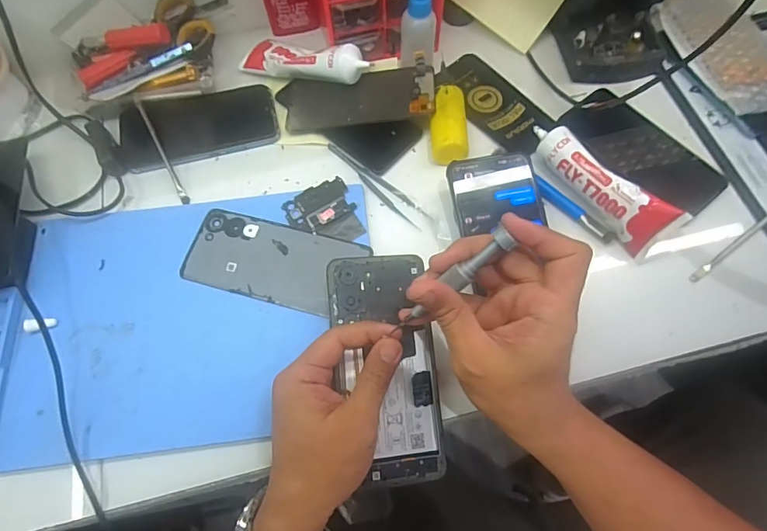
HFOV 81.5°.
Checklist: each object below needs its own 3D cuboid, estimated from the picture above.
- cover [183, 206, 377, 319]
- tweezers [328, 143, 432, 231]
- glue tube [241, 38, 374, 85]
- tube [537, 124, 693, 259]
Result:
[{"bbox_3d":[-0.102,-0.004,0.404,0.154,0.005,0.074,15,69,6],"label":"cover"},{"bbox_3d":[-0.009,-0.082,0.444,0.132,0.005,0.019,41,74,15],"label":"tweezers"},{"bbox_3d":[-0.085,-0.217,0.472,0.149,0.031,0.037,18,68,27],"label":"glue tube"},{"bbox_3d":[0.197,-0.076,0.410,0.029,0.050,0.148,-26,66,-44],"label":"tube"}]

